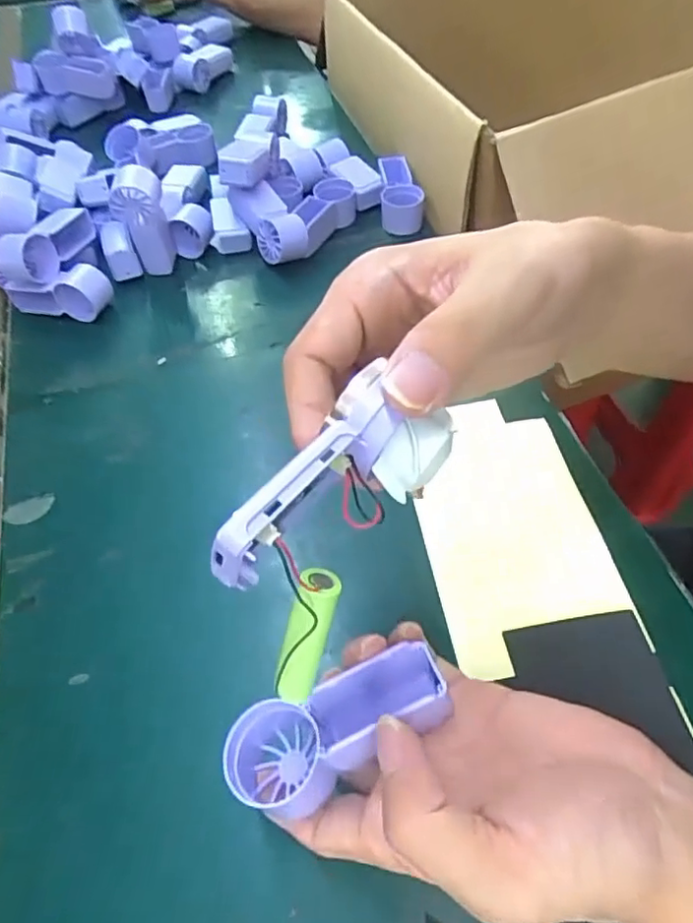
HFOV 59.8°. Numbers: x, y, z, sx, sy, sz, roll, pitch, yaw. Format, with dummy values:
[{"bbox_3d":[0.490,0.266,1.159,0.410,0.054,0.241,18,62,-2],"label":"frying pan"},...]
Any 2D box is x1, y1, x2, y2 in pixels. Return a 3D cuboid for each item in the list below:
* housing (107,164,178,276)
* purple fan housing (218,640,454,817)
[{"bbox_3d":[-0.179,-0.211,0.536,0.038,0.092,0.033,-11,54,-4],"label":"housing"},{"bbox_3d":[-0.005,0.110,0.253,0.094,0.037,0.036,-29,56,-3],"label":"purple fan housing"}]

